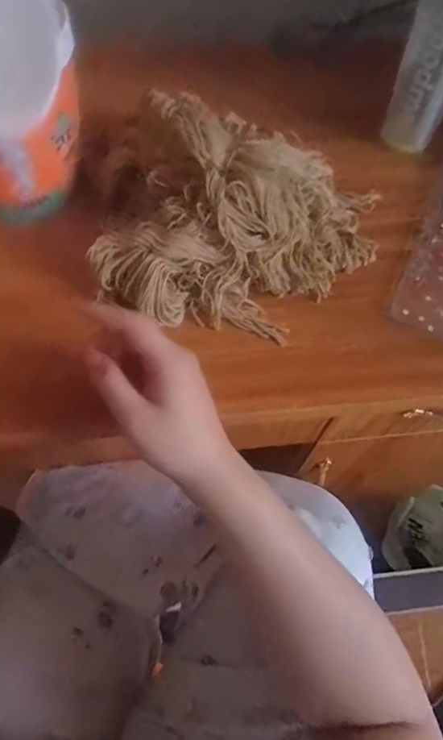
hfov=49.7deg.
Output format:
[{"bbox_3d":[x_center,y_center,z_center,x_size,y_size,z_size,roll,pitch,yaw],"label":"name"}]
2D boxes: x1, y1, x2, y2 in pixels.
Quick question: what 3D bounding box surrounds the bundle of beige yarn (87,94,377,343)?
[{"bbox_3d":[0.015,-0.140,0.438,0.257,0.093,0.200,13,62,3],"label":"bundle of beige yarn"}]

